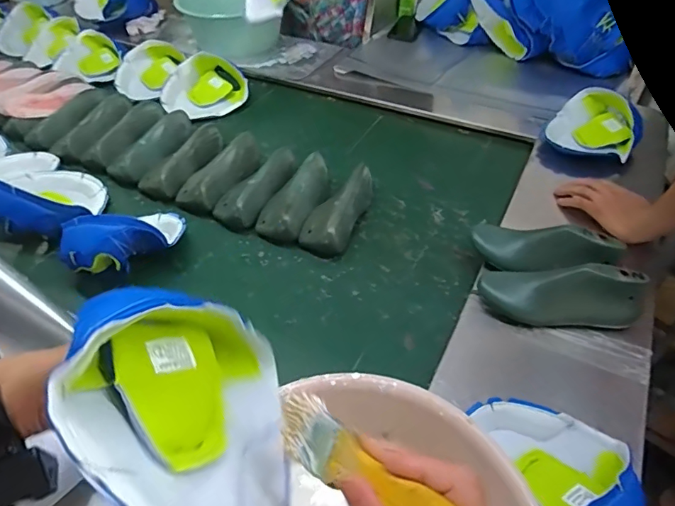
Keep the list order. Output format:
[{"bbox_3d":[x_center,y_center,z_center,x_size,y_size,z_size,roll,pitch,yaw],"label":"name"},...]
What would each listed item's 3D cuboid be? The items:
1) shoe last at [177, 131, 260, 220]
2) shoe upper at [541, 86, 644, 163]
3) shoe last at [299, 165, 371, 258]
[{"bbox_3d":[-0.227,-0.171,0.946,0.092,0.058,0.212,22,50,20],"label":"shoe last"},{"bbox_3d":[0.531,-0.265,0.973,0.171,0.073,0.161,24,51,22],"label":"shoe upper"},{"bbox_3d":[0.002,-0.085,0.846,0.085,0.058,0.194,16,48,15],"label":"shoe last"}]

